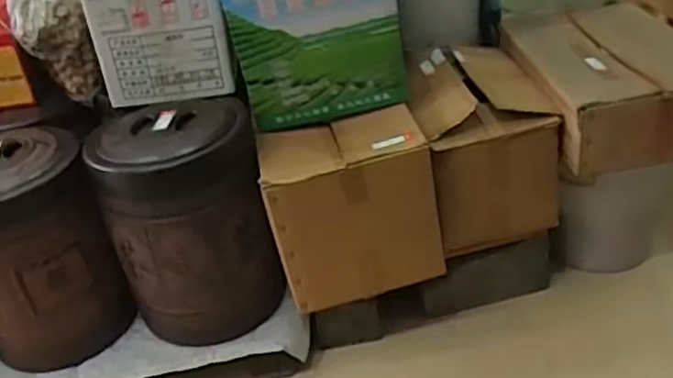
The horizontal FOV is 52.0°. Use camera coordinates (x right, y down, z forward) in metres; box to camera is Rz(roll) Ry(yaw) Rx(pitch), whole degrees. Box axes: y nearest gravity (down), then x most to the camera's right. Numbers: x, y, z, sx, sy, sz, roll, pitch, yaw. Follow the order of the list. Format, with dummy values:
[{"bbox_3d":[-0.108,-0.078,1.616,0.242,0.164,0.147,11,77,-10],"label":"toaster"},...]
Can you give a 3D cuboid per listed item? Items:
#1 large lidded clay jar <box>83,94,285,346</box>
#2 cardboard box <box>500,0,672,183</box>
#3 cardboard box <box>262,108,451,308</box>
[{"bbox_3d":[-0.364,0.075,1.737,0.359,0.522,0.359,-6,33,4],"label":"large lidded clay jar"},{"bbox_3d":[0.695,-0.281,1.801,0.403,0.208,0.575,-11,33,-5],"label":"cardboard box"},{"bbox_3d":[0.025,0.036,1.714,0.386,0.382,0.282,-13,33,-8],"label":"cardboard box"}]

